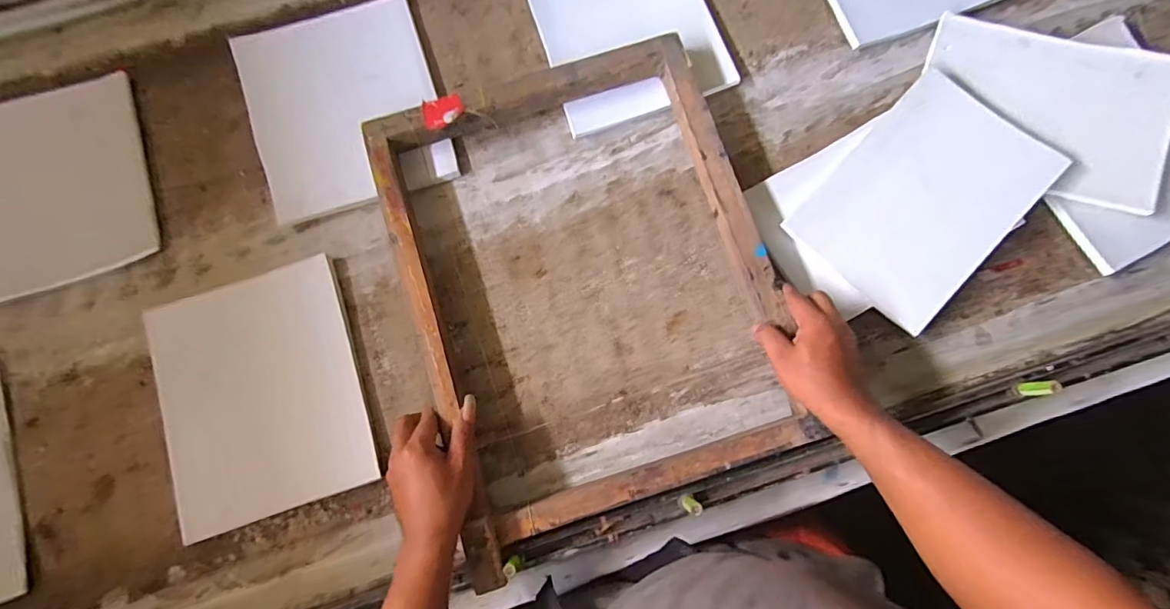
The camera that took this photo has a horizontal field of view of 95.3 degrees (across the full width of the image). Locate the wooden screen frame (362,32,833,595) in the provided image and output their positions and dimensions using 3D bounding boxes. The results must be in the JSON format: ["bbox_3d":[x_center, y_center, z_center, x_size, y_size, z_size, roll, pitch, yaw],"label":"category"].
[{"bbox_3d":[0.003,-0.026,0.598,0.391,0.042,0.514,-17,79,-2],"label":"wooden screen frame"}]

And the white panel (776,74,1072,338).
[{"bbox_3d":[0.403,-0.127,0.636,0.194,0.015,0.268,44,90,10],"label":"white panel"}]

